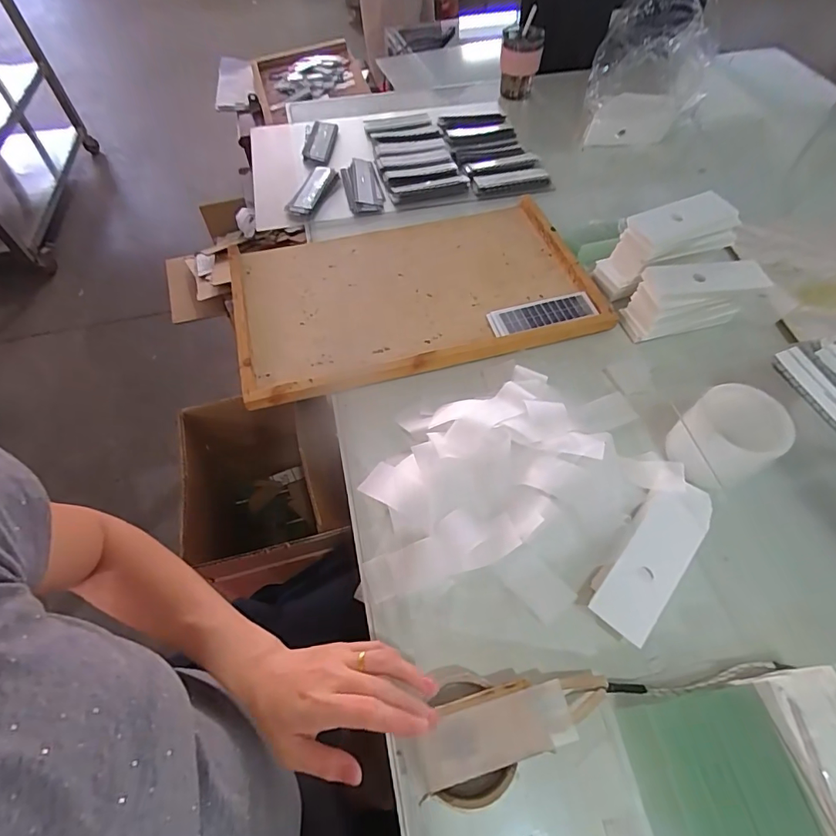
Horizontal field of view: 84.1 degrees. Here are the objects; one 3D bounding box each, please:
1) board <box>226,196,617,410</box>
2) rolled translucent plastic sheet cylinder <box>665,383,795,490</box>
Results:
[{"bbox_3d":[-0.010,-0.187,0.672,0.494,0.031,0.309,-14,59,-10],"label":"board"},{"bbox_3d":[0.325,0.025,0.495,0.088,0.086,0.082,1,57,-1],"label":"rolled translucent plastic sheet cylinder"}]

